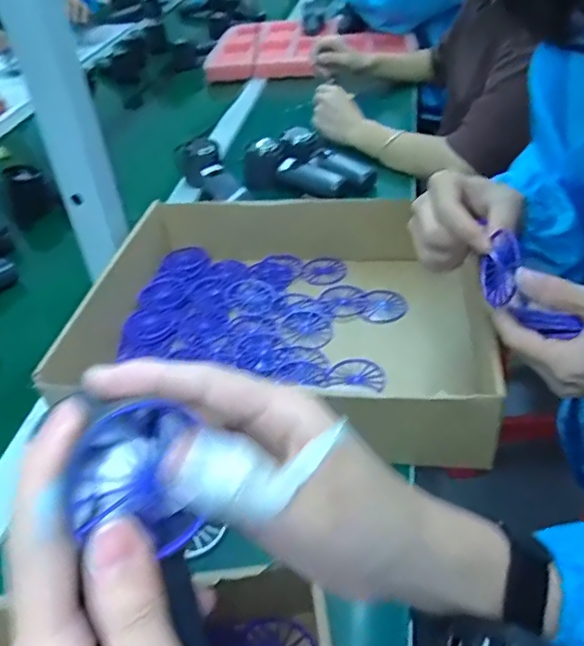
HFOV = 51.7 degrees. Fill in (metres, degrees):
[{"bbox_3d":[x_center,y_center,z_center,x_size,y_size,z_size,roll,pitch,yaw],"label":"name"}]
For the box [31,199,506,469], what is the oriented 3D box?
[{"bbox_3d":[-0.005,-0.009,0.596,0.404,0.107,0.249,4,40,13],"label":"box"}]

